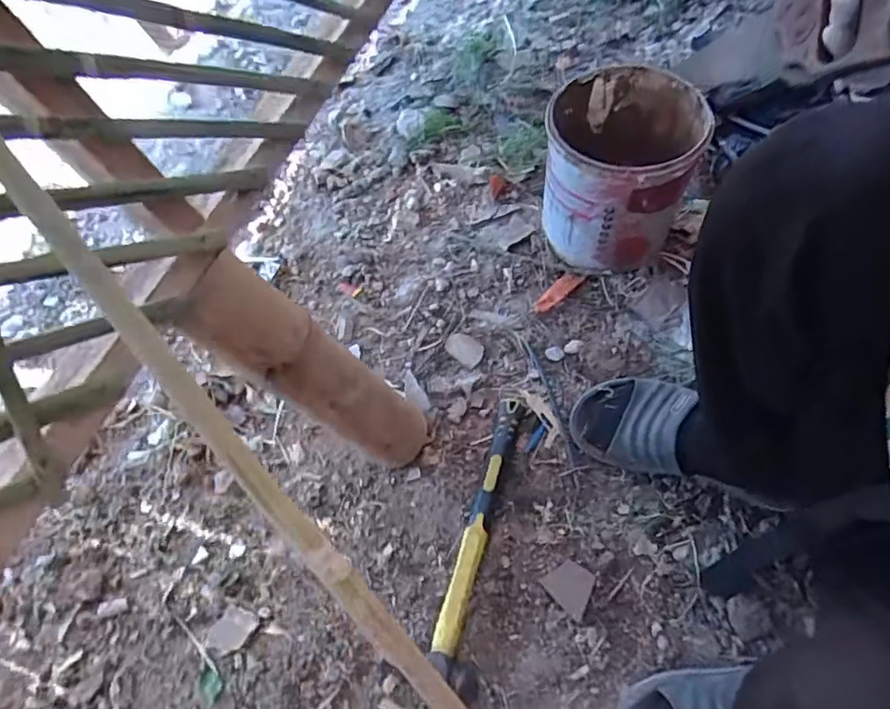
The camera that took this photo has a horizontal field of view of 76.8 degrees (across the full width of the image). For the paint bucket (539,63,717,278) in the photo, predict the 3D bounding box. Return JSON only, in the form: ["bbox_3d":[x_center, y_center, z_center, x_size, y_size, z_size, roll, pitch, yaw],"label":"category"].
[{"bbox_3d":[0.218,-0.235,0.727,0.172,0.199,0.188,-1,60,1],"label":"paint bucket"}]

